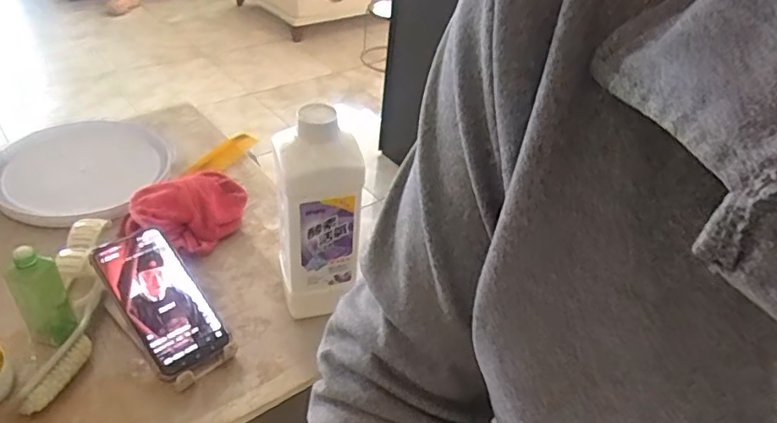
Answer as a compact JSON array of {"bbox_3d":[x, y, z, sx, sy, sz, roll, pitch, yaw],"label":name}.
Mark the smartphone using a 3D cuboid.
[{"bbox_3d":[-0.235,0.091,0.594,0.076,0.017,0.158,-28,71,-36],"label":"smartphone"}]

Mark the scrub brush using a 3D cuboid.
[{"bbox_3d":[-0.333,0.097,0.605,0.057,0.053,0.244,-3,39,-11],"label":"scrub brush"}]

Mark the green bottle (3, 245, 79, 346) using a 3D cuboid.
[{"bbox_3d":[-0.347,0.080,0.572,0.045,0.111,0.041,-23,46,-32],"label":"green bottle"}]

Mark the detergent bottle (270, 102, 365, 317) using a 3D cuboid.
[{"bbox_3d":[-0.075,0.010,0.596,0.080,0.242,0.060,-6,39,-15],"label":"detergent bottle"}]

